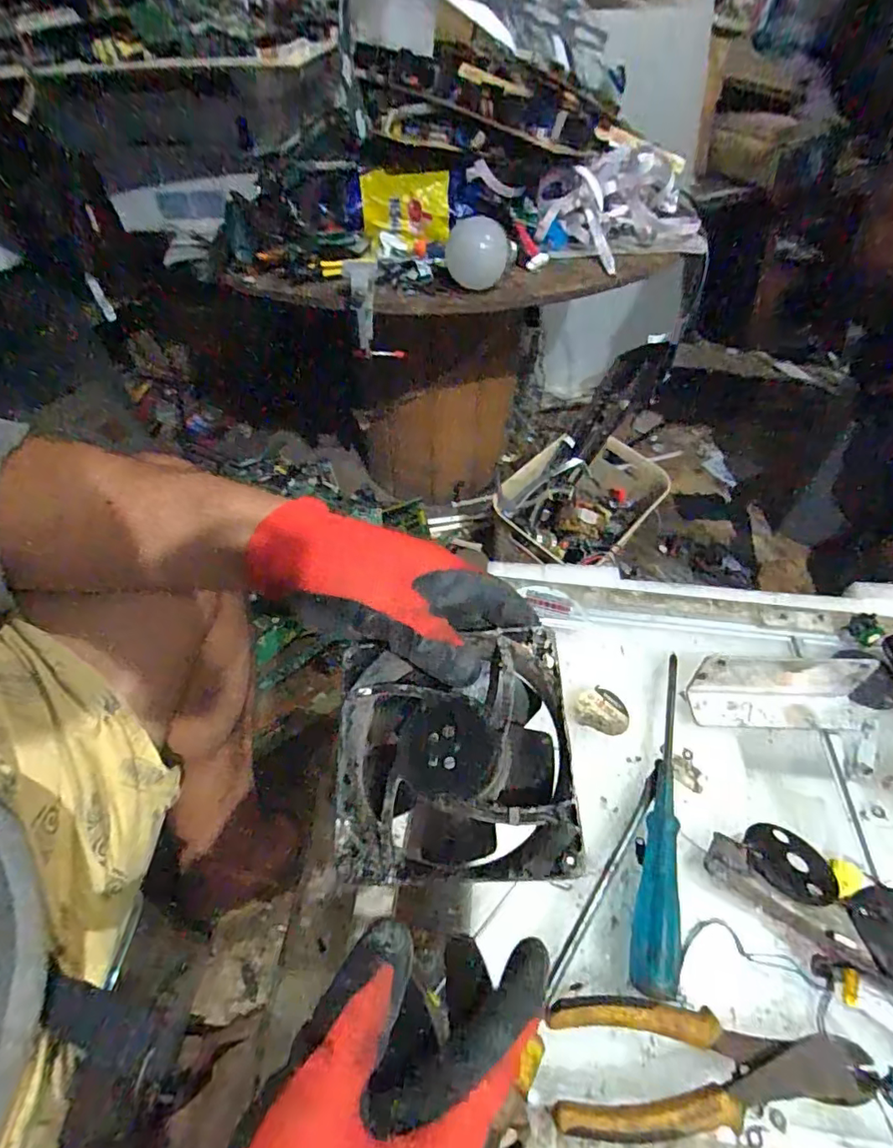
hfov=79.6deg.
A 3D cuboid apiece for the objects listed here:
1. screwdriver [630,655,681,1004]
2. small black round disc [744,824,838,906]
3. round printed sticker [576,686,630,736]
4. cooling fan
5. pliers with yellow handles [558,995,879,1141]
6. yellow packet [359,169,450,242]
[{"bbox_3d":[0.161,0.164,0.389,0.025,0.018,0.240,15,49,14],"label":"screwdriver"},{"bbox_3d":[0.231,0.192,0.358,0.057,0.004,0.053,11,30,-6],"label":"small black round disc"},{"bbox_3d":[0.130,0.113,0.444,0.042,0.004,0.038,16,50,16],"label":"round printed sticker"},{"bbox_3d":[0.005,0.094,0.281,0.117,0.031,0.116,-6,64,11],"label":"cooling fan"},{"bbox_3d":[0.143,0.271,0.291,0.169,0.017,0.057,2,48,3],"label":"pliers with yellow handles"},{"bbox_3d":[-0.047,-0.421,0.614,0.099,0.063,0.018,3,29,0],"label":"yellow packet"}]

